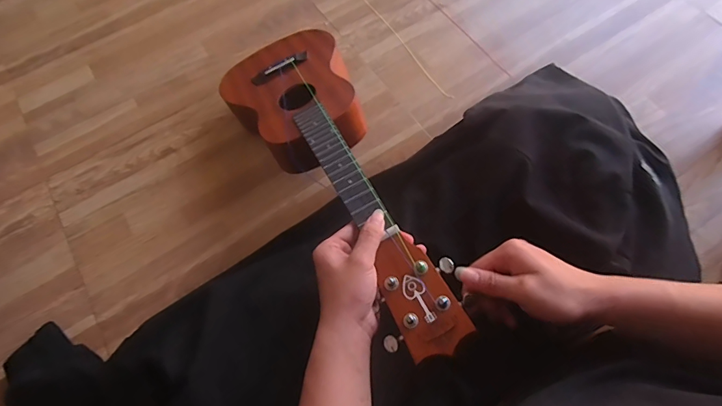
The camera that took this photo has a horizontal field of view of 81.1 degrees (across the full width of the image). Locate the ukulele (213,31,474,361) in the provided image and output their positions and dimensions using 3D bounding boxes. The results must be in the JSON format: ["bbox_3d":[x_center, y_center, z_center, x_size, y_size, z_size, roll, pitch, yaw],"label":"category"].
[{"bbox_3d":[-0.038,-0.057,0.566,0.175,0.082,0.570,-25,51,-9],"label":"ukulele"}]

